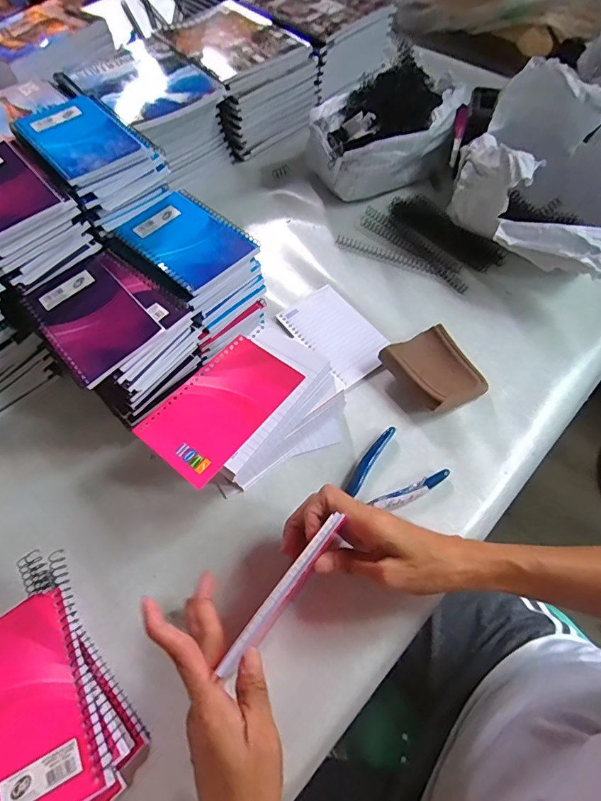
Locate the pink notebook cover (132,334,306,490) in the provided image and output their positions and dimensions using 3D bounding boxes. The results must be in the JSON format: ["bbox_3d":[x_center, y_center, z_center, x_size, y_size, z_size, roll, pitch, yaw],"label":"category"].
[{"bbox_3d":[-0.067,0.003,0.376,0.079,0.005,0.128,34,67,20],"label":"pink notebook cover"}]

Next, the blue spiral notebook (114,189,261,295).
[{"bbox_3d":[-0.117,-0.165,0.448,0.125,0.016,0.090,37,68,22],"label":"blue spiral notebook"}]

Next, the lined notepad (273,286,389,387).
[{"bbox_3d":[0.042,-0.079,0.509,0.079,0.008,0.130,-34,64,-16],"label":"lined notepad"}]

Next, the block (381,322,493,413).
[{"bbox_3d":[0.145,-0.032,0.464,0.087,0.027,0.092,-30,63,-14],"label":"block"}]

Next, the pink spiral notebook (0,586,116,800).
[{"bbox_3d":[-0.184,0.206,0.297,0.081,0.008,0.134,-26,62,-12],"label":"pink spiral notebook"}]

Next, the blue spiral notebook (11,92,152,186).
[{"bbox_3d":[-0.218,-0.264,0.440,0.091,0.011,0.123,-39,65,-19],"label":"blue spiral notebook"}]

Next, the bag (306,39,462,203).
[{"bbox_3d":[0.110,-0.359,0.596,0.196,0.129,0.133,-2,59,2],"label":"bag"}]

